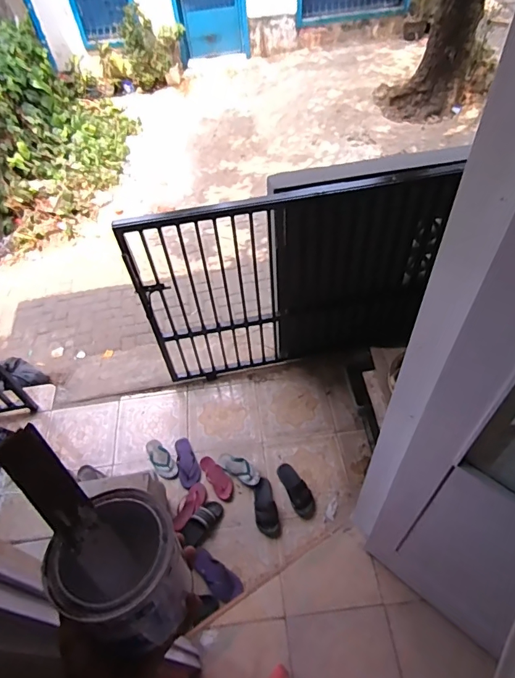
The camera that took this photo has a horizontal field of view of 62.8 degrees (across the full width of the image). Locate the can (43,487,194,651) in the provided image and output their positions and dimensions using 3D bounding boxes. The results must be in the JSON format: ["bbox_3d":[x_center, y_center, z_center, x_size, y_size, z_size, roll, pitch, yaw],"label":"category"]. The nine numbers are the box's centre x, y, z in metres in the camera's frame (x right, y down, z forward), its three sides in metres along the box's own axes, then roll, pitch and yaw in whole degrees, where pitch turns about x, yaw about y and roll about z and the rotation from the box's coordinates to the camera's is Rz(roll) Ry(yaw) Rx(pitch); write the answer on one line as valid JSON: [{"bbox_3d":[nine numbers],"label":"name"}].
[{"bbox_3d":[-0.114,0.205,0.382,0.096,0.101,0.097,-3,50,3],"label":"can"}]

